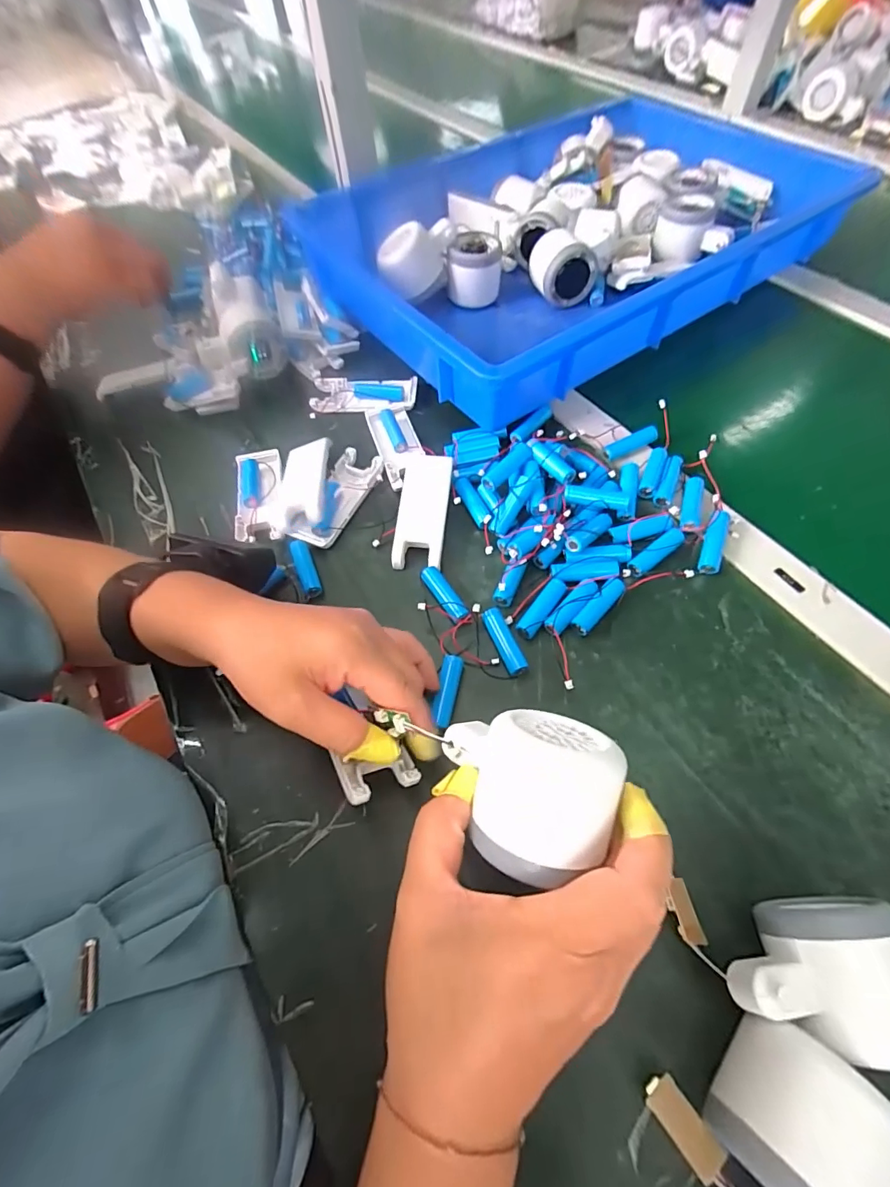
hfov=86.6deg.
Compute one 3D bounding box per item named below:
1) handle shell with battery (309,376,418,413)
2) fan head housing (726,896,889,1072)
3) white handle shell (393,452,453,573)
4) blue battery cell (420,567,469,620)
[{"bbox_3d":[-0.082,-0.202,0.478,0.104,0.014,0.041,1,61,4],"label":"handle shell with battery"},{"bbox_3d":[0.169,0.176,0.222,0.071,0.054,0.057,-3,61,3],"label":"fan head housing"},{"bbox_3d":[-0.019,-0.073,0.389,0.040,0.019,0.106,4,61,6],"label":"white handle shell"},{"bbox_3d":[-0.001,0.000,0.355,0.016,0.013,0.051,-27,63,-12],"label":"blue battery cell"}]

